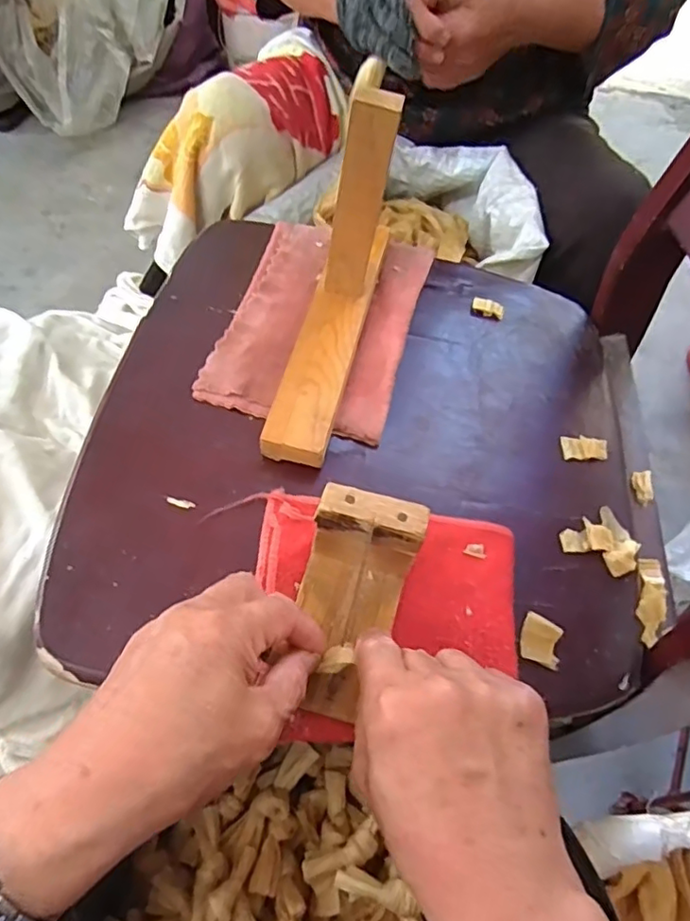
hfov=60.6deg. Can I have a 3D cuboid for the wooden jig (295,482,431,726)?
[{"bbox_3d":[0.001,0.079,0.327,0.059,0.068,0.106,16,59,5],"label":"wooden jig"}]

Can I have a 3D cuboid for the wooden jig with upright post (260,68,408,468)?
[{"bbox_3d":[-0.006,-0.142,0.416,0.048,0.162,0.246,14,59,4],"label":"wooden jig with upright post"}]

